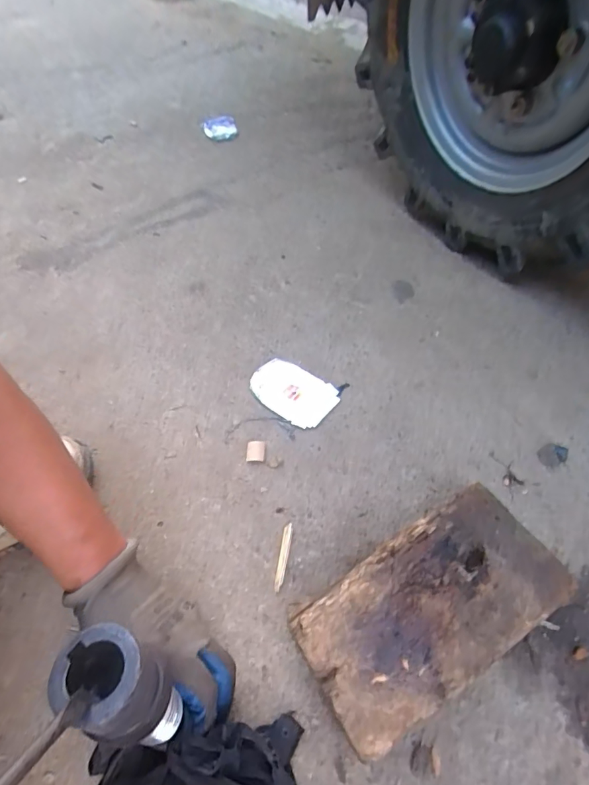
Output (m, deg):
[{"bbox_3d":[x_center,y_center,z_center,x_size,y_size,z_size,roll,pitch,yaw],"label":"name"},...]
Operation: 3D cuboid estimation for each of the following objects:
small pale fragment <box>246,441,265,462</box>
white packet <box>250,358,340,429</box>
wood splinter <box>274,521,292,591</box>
[{"bbox_3d":[-0.045,0.068,0.499,0.021,0.004,0.025,0,55,4],"label":"small pale fragment"},{"bbox_3d":[-0.002,-0.002,0.541,0.106,0.012,0.072,30,63,23],"label":"white packet"},{"bbox_3d":[-0.011,0.164,0.430,0.009,0.005,0.064,6,56,8],"label":"wood splinter"}]

